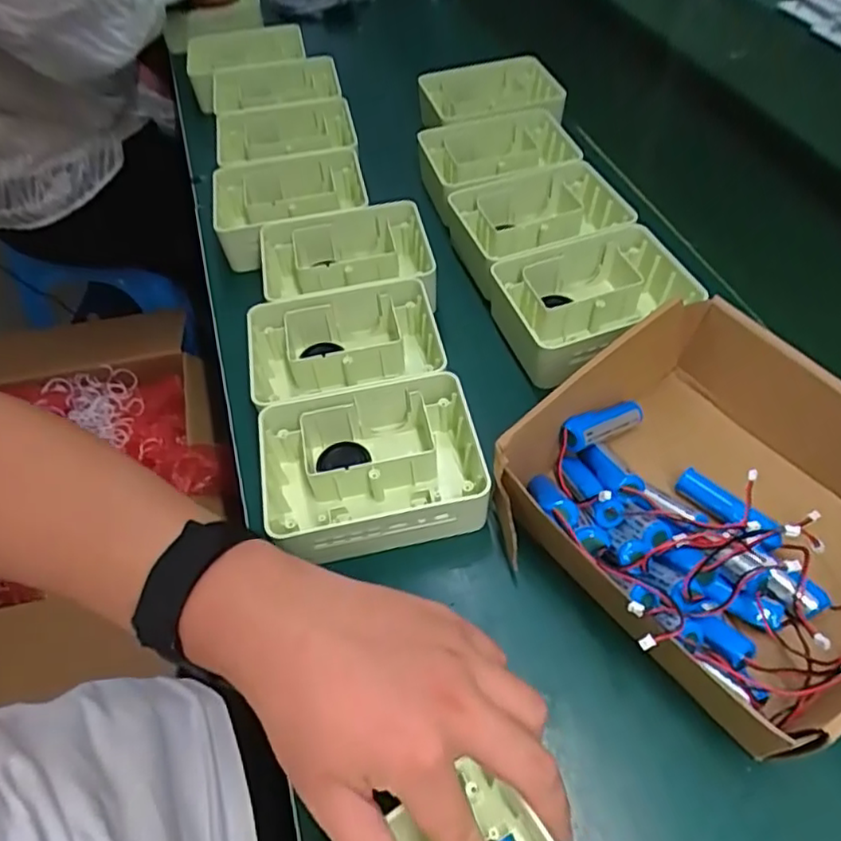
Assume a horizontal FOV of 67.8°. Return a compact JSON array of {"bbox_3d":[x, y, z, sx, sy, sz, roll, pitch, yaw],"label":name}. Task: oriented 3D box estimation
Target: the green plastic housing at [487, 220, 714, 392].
[{"bbox_3d":[0.137,-0.092,0.505,0.149,0.049,0.112,-19,55,-9],"label":"green plastic housing"}]

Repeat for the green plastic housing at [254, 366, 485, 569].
[{"bbox_3d":[-0.032,0.038,0.432,0.146,0.064,0.108,-15,54,-6],"label":"green plastic housing"}]

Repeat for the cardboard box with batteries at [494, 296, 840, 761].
[{"bbox_3d":[0.185,0.060,0.367,0.205,0.077,0.239,-30,57,-16],"label":"cardboard box with batteries"}]

